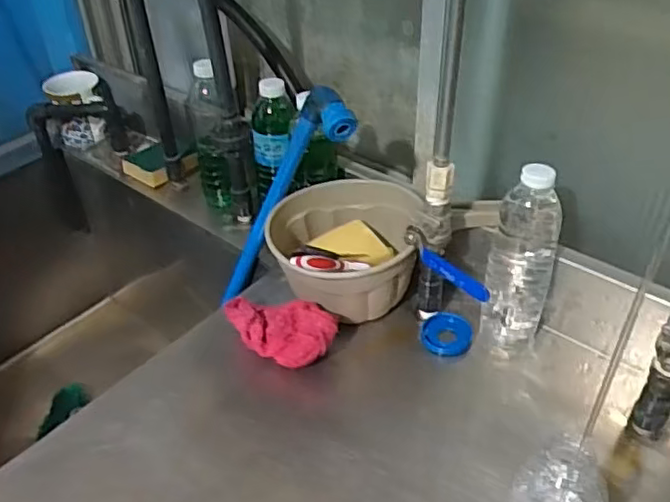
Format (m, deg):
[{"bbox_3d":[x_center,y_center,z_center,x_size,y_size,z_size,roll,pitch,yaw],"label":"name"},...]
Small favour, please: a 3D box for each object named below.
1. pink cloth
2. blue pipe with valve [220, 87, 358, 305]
[{"bbox_3d":[-0.065,0.087,0.702,0.136,0.056,0.060,13,41,18],"label":"pink cloth"},{"bbox_3d":[-0.073,-0.043,0.760,0.061,0.364,0.059,35,44,-1],"label":"blue pipe with valve"}]

